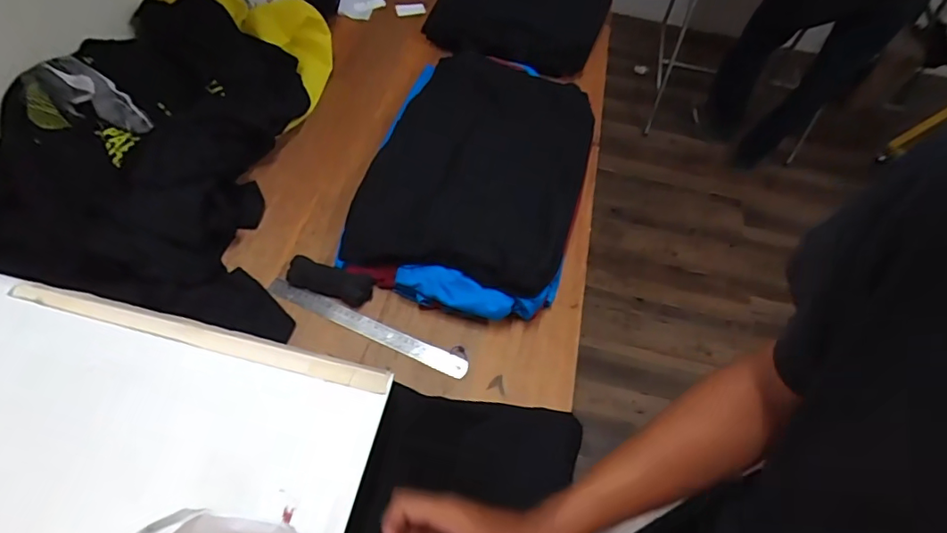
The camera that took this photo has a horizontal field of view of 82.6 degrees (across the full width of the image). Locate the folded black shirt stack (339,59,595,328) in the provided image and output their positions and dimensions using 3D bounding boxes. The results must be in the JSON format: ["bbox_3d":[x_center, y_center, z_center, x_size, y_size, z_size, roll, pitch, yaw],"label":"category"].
[{"bbox_3d":[0.011,-0.178,0.949,0.361,0.083,0.572,11,55,2],"label":"folded black shirt stack"}]

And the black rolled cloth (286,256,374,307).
[{"bbox_3d":[-0.218,0.021,0.819,0.125,0.027,0.044,14,55,4],"label":"black rolled cloth"}]

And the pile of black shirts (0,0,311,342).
[{"bbox_3d":[-0.513,-0.184,0.841,0.436,0.163,0.611,-6,56,-9],"label":"pile of black shirts"}]

